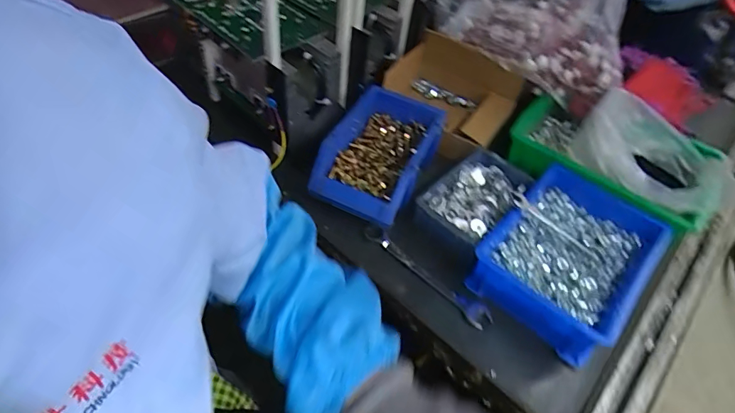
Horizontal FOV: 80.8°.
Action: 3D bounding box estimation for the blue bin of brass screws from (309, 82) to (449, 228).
[{"bbox_3d":[0.014,-0.071,0.552,0.124,0.063,0.176,22,51,12],"label":"blue bin of brass screws"}]

